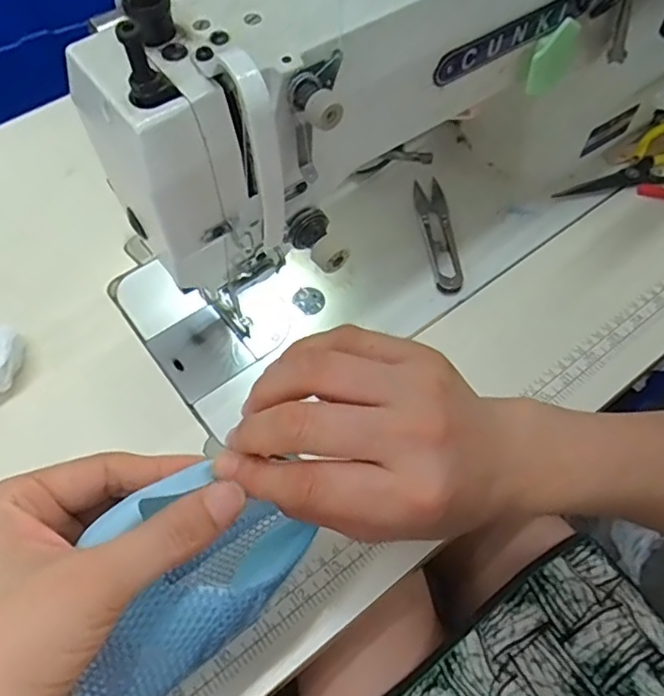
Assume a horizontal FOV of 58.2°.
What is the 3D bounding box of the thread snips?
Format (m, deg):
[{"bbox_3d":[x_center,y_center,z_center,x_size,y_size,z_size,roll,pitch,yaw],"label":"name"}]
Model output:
[{"bbox_3d":[0.086,-0.091,0.477,0.026,0.007,0.111,-8,60,-4],"label":"thread snips"}]

